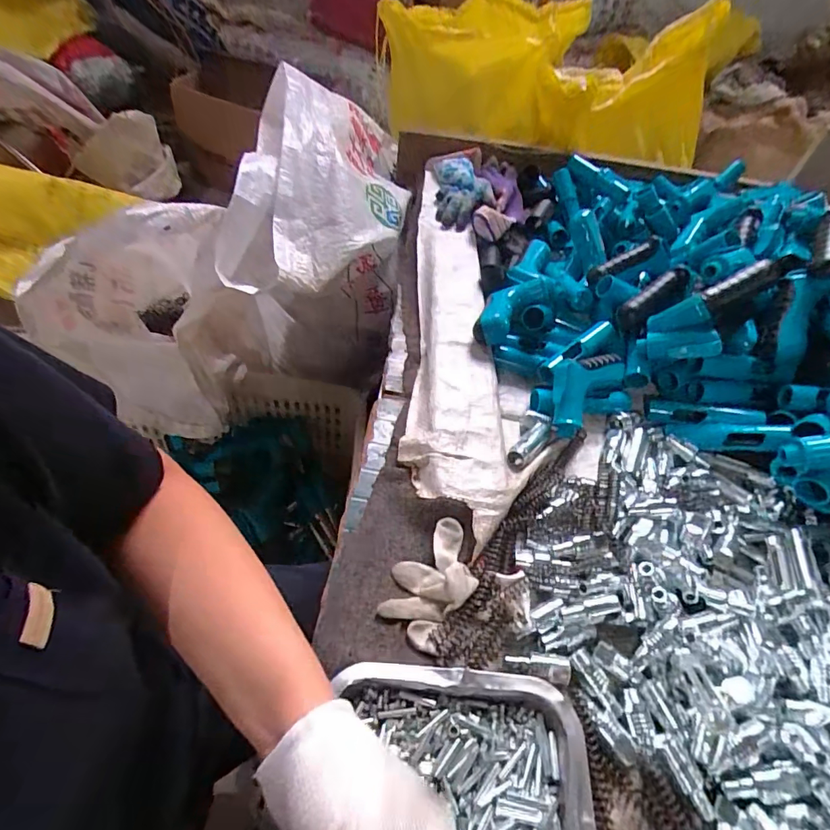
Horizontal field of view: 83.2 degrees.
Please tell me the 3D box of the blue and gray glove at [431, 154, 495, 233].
[{"bbox_3d":[0.080,-0.389,0.806,0.090,0.032,0.195,2,49,-6],"label":"blue and gray glove"}]

